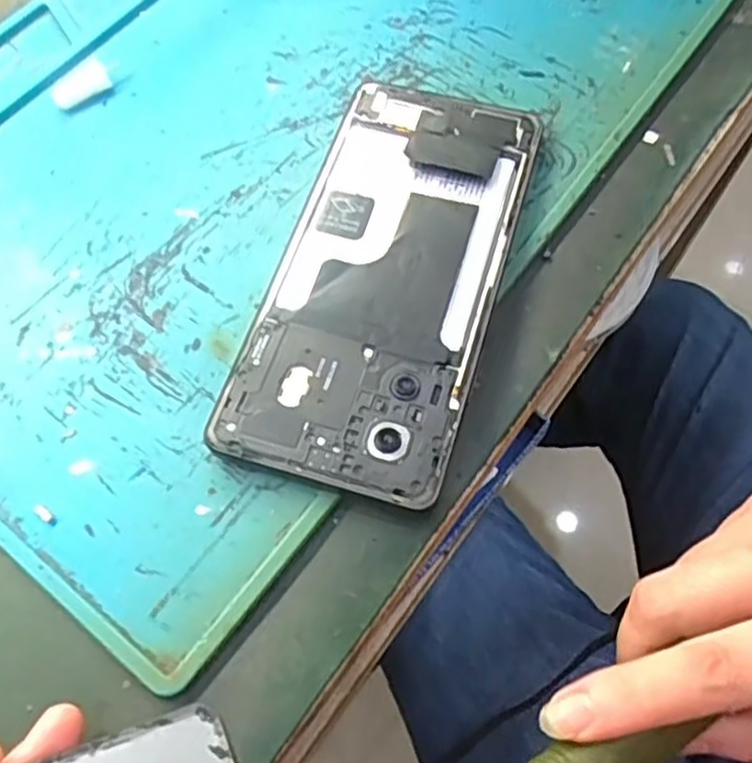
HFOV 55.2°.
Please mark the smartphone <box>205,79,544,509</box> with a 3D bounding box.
[{"bbox_3d":[0.005,-0.039,0.250,0.074,0.015,0.159,15,67,9],"label":"smartphone"}]

